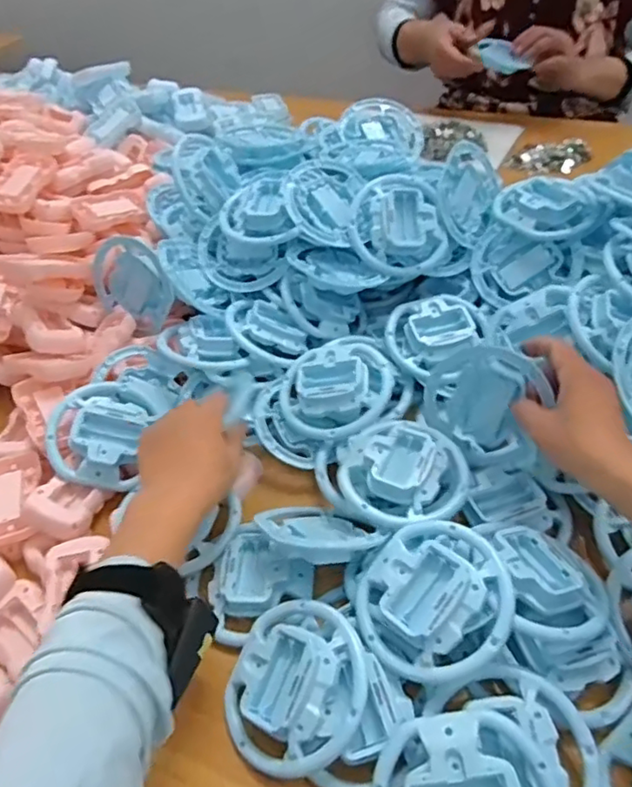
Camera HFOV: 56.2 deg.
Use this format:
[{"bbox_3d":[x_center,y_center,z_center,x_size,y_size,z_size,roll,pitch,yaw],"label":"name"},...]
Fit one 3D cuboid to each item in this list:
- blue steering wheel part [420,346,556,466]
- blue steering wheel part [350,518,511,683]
[{"bbox_3d":[0.148,0.011,0.504,0.112,0.103,0.028,-16,9,45],"label":"blue steering wheel part"},{"bbox_3d":[0.077,0.134,0.402,0.097,0.040,0.099,-3,46,3],"label":"blue steering wheel part"}]

